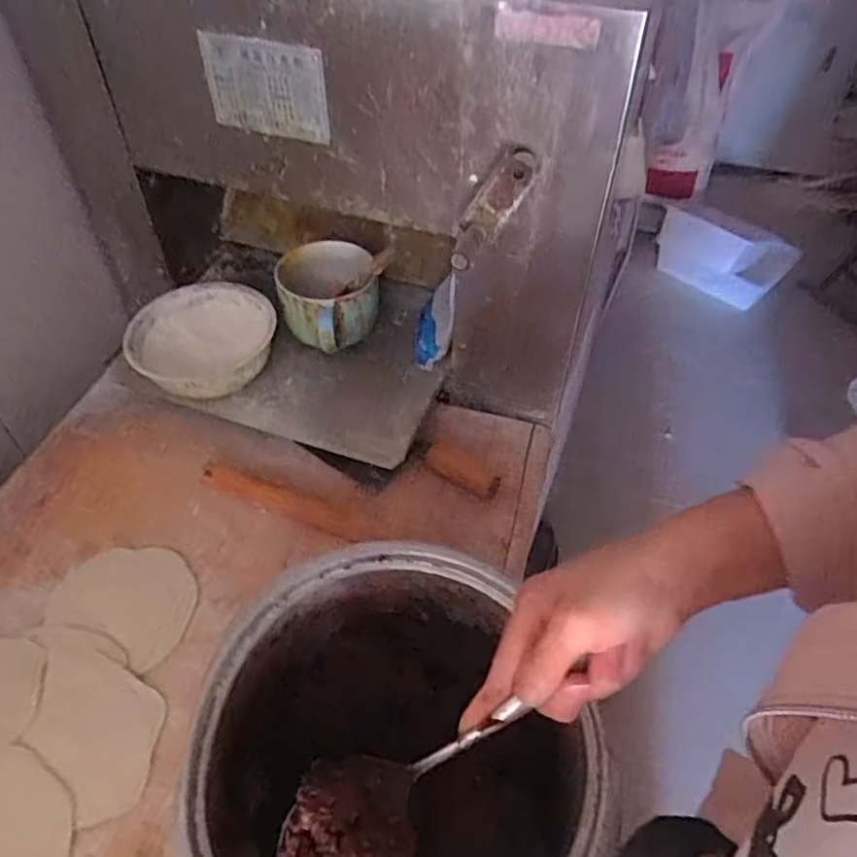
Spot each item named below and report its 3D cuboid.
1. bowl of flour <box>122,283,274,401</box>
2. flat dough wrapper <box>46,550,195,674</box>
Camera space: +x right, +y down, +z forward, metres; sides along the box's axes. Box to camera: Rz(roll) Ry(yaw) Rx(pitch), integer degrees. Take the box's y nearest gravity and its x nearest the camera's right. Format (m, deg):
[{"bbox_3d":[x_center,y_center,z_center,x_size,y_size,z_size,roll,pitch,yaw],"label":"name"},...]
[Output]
[{"bbox_3d":[-0.258,-0.099,0.735,0.156,0.058,0.161,1,47,-1],"label":"bowl of flour"},{"bbox_3d":[-0.282,0.156,0.593,0.134,0.010,0.103,18,47,15],"label":"flat dough wrapper"}]

